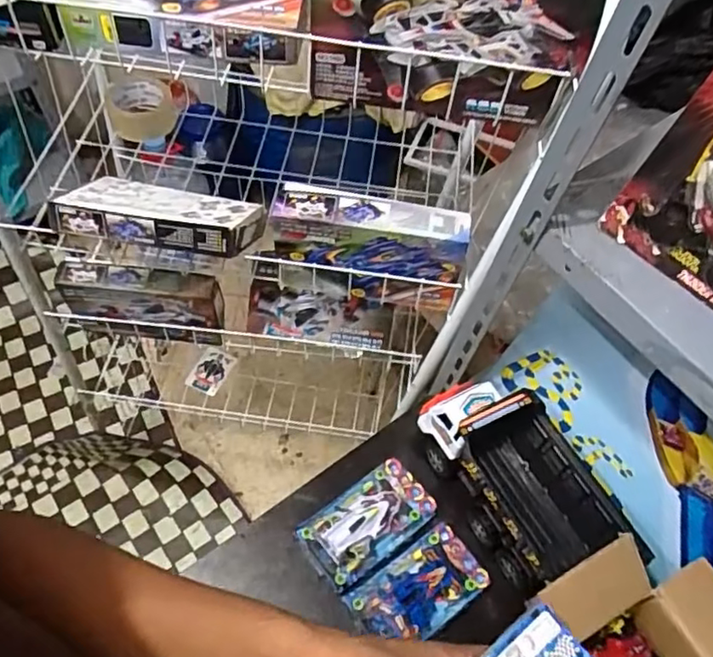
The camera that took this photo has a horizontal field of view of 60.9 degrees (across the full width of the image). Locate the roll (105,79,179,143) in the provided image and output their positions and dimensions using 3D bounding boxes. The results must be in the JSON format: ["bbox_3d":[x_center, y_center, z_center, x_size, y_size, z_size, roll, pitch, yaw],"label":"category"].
[{"bbox_3d":[-0.348,-0.352,0.983,0.108,0.062,0.083,-11,59,-12],"label":"roll"}]

